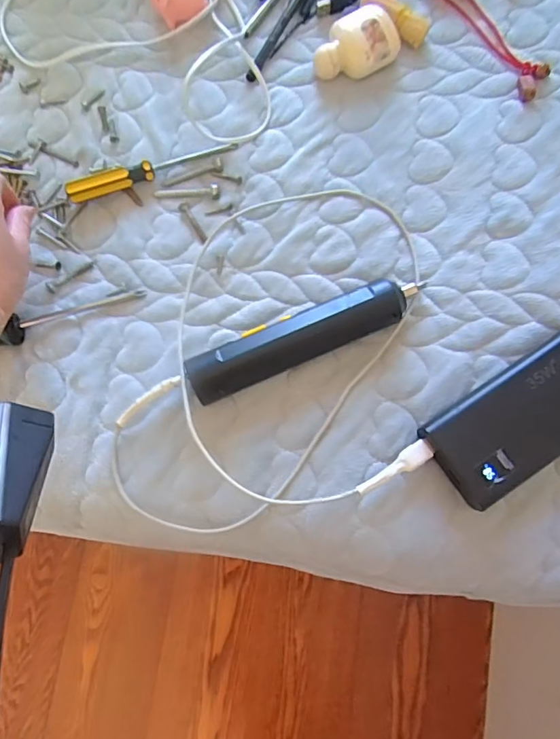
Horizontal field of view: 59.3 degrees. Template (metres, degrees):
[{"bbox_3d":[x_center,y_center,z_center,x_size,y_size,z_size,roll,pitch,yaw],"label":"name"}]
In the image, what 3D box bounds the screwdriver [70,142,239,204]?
[{"bbox_3d":[-0.103,-0.164,0.400,0.139,0.017,0.015,-21,82,-6],"label":"screwdriver"}]

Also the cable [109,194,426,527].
[{"bbox_3d":[-0.006,-0.018,0.353,0.223,0.032,0.262,0,80,-3],"label":"cable"}]

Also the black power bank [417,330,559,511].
[{"bbox_3d":[0.172,0.030,0.340,0.139,0.027,0.068,-33,83,-8],"label":"black power bank"}]

